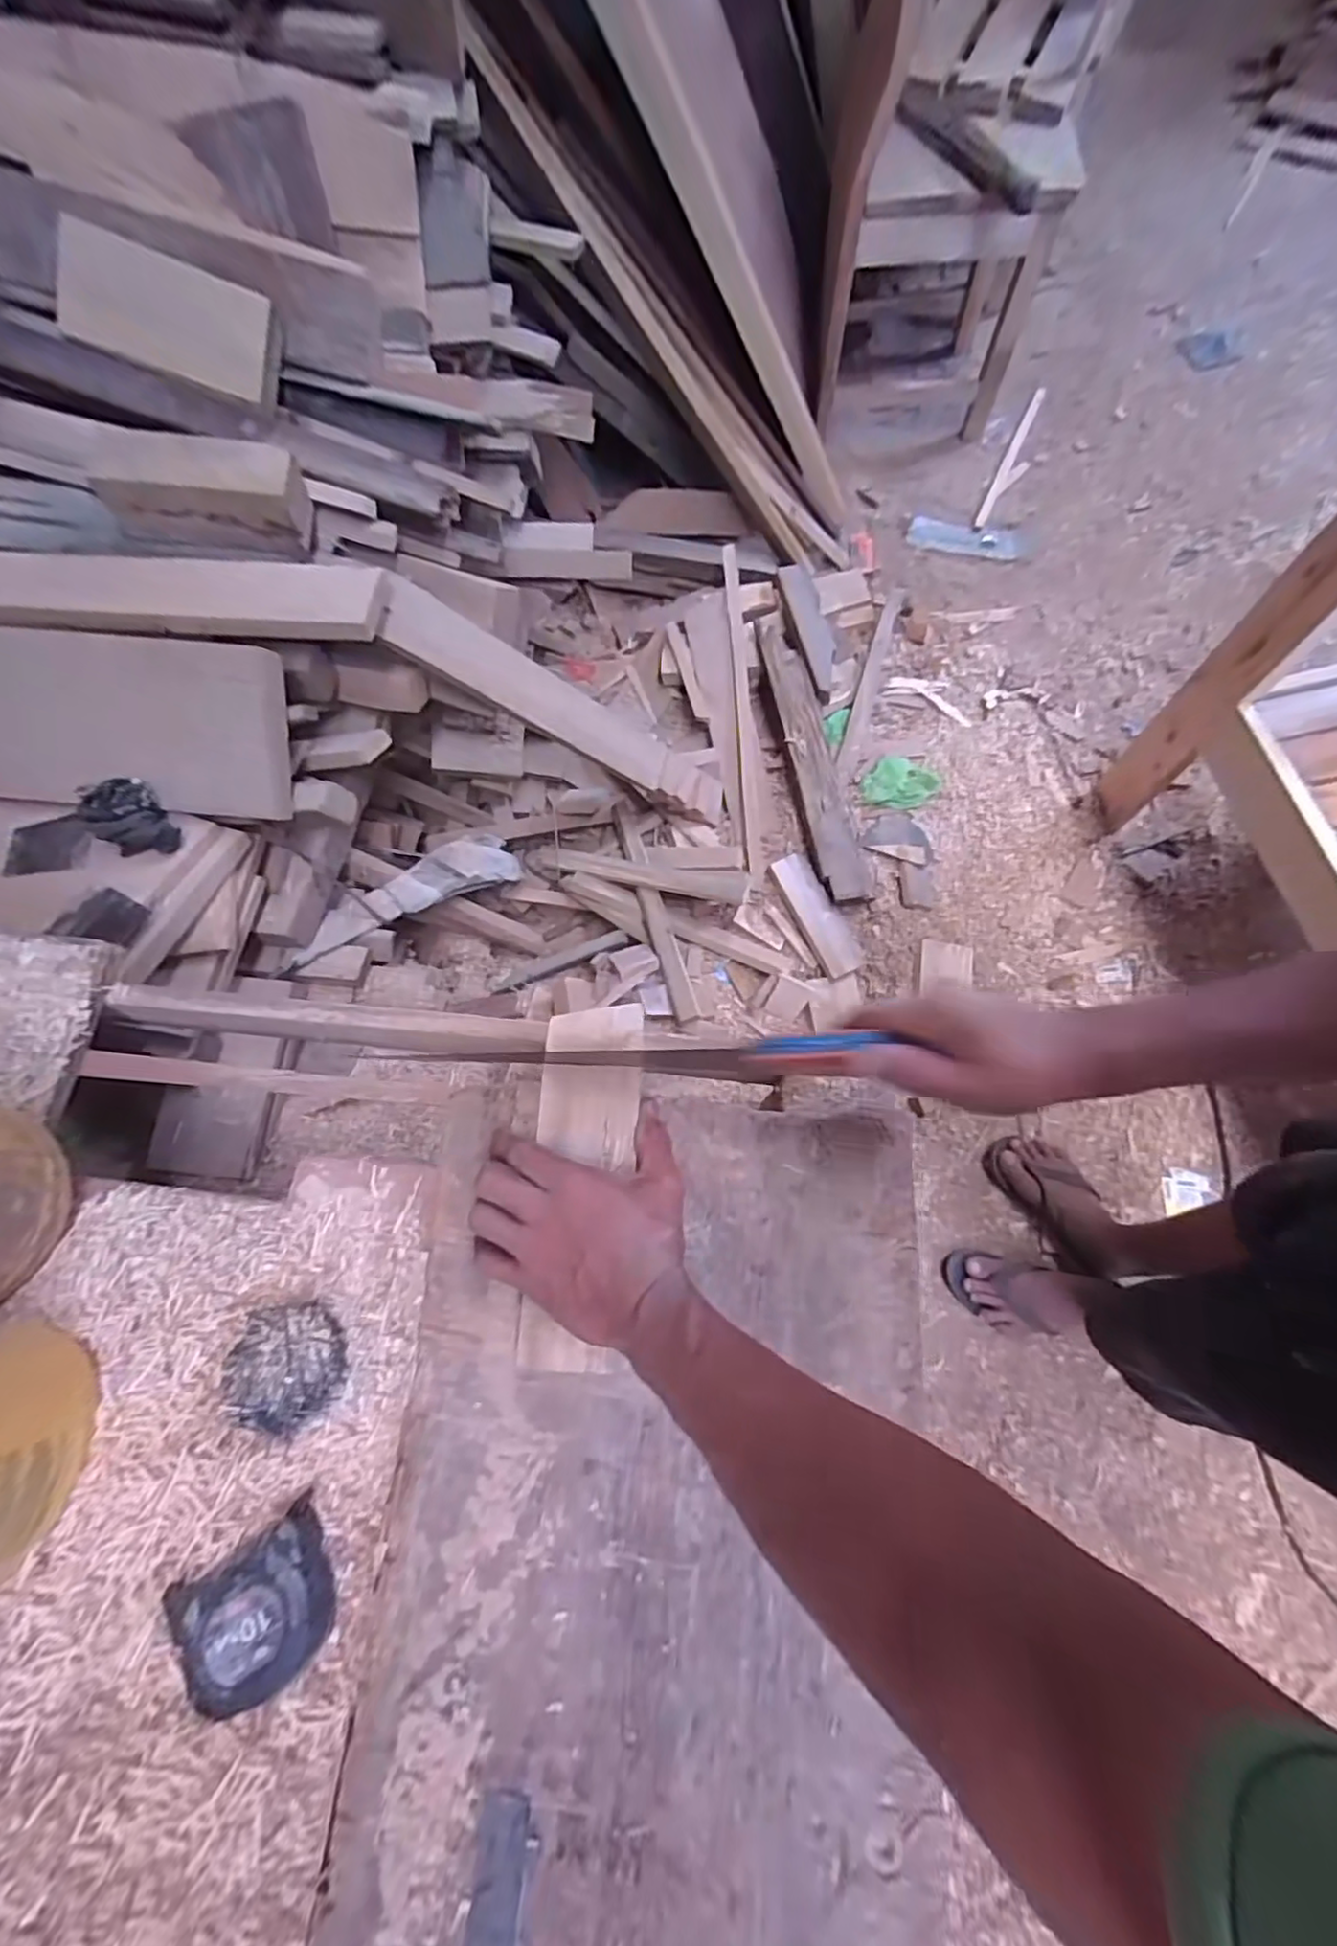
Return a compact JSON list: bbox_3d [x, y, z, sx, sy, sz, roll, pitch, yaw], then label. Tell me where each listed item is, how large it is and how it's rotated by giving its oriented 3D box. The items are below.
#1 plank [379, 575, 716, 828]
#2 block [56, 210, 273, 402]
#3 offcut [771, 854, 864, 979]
[{"bbox_3d":[-0.136,-0.413,1.031,0.038,0.663,0.118,-21,68,37],"label":"plank"},{"bbox_3d":[-0.573,-0.762,0.727,0.220,0.030,0.101,11,117,-12],"label":"block"},{"bbox_3d":[0.278,-0.109,1.180,0.074,0.033,0.241,-26,73,-6],"label":"offcut"}]

